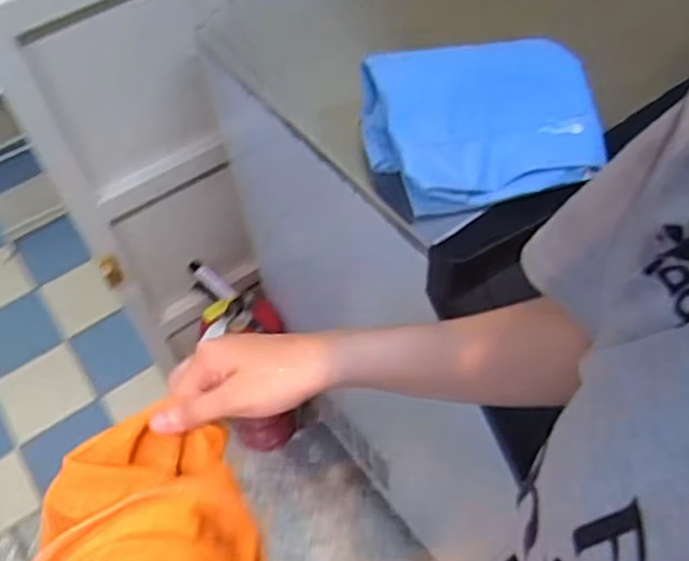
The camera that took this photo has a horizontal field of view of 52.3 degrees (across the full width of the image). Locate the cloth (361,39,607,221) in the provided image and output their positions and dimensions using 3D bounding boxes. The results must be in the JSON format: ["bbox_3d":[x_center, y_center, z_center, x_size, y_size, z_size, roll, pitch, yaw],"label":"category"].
[{"bbox_3d":[0.121,-0.143,0.628,0.186,0.069,0.137,-12,54,-4],"label":"cloth"}]

